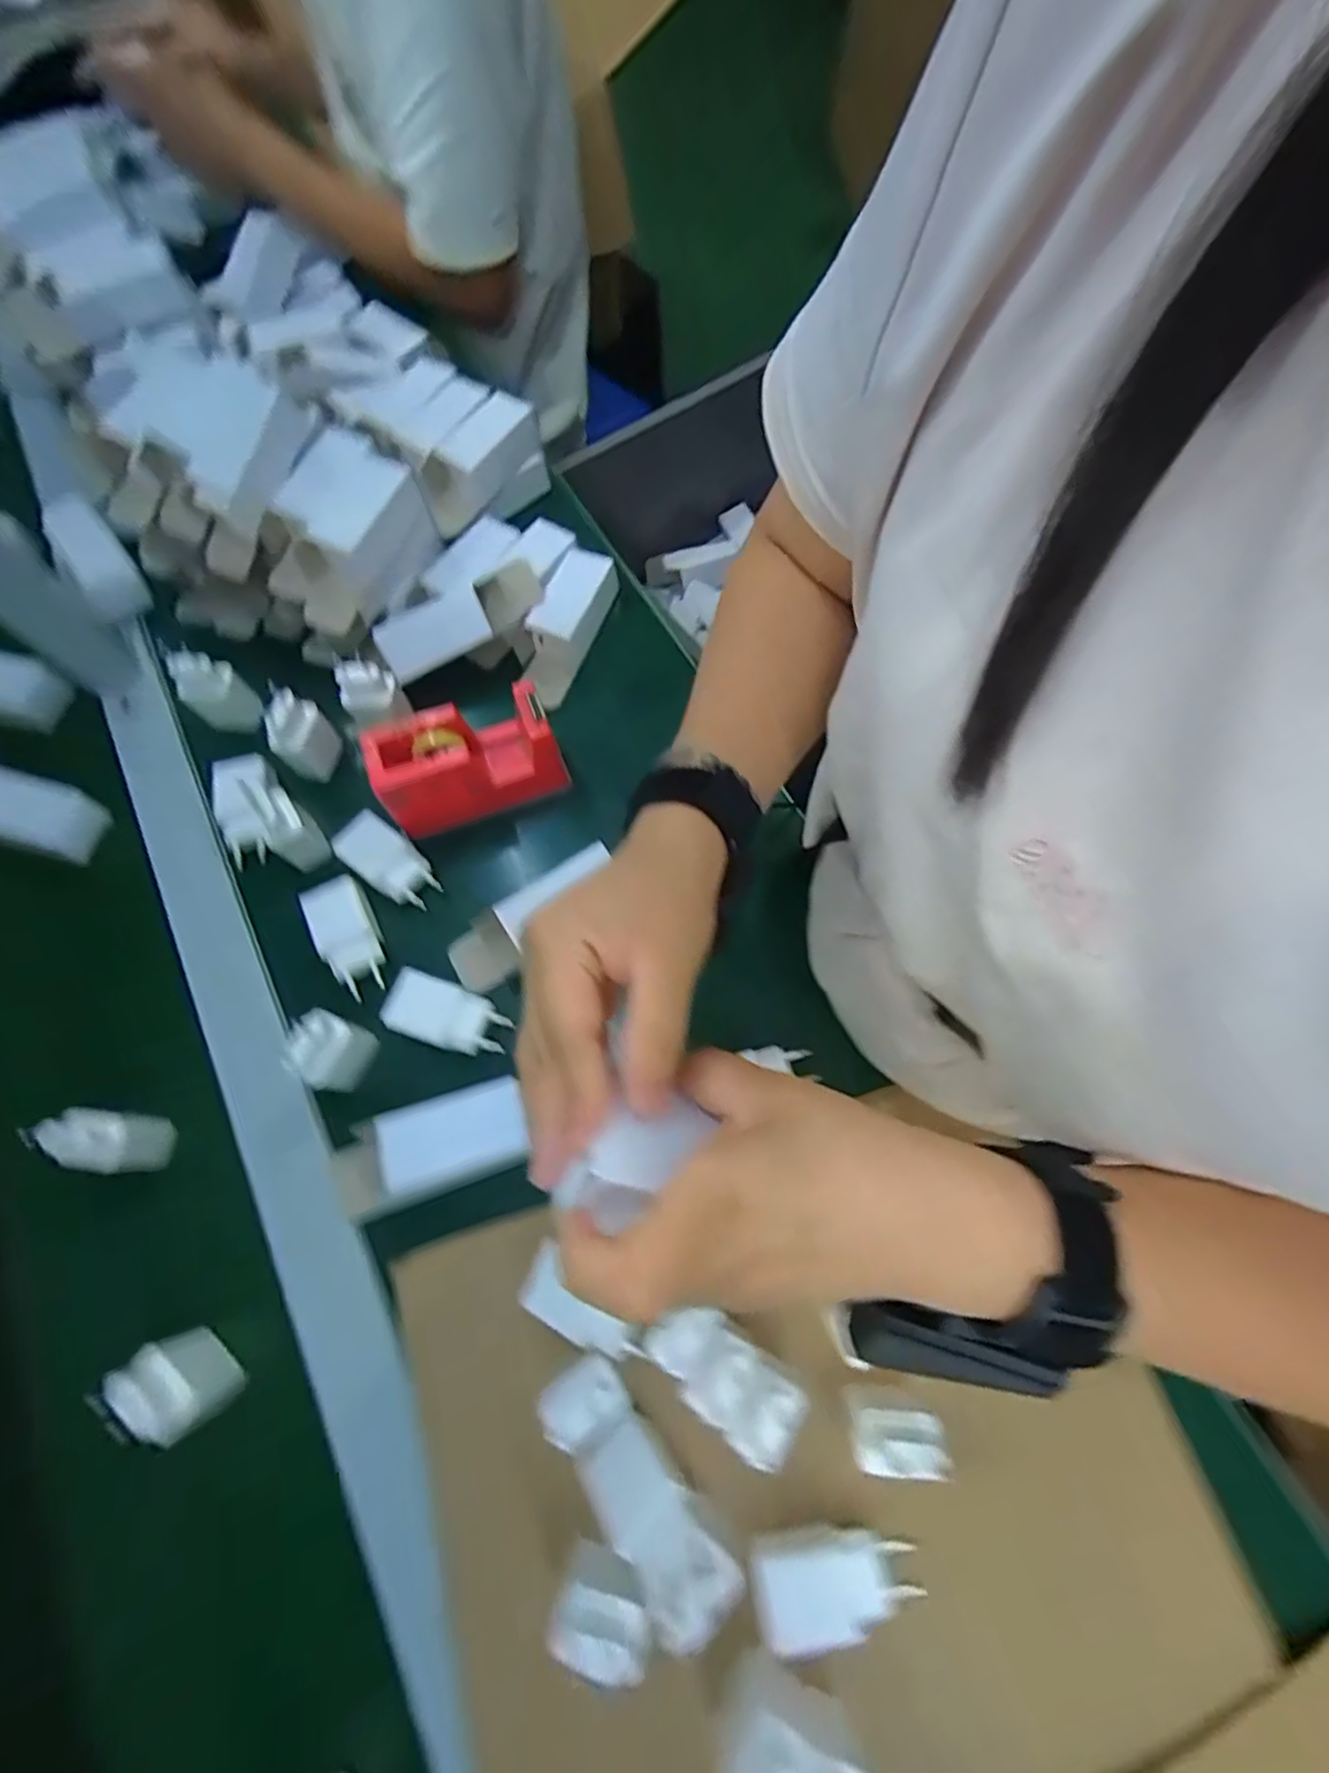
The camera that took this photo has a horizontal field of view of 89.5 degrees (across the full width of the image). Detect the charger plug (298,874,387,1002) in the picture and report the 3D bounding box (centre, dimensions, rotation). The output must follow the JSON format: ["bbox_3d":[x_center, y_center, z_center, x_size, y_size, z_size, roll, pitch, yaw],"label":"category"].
[{"bbox_3d":[-0.225,0.035,0.475,0.043,0.022,0.080,-24,70,-9],"label":"charger plug"}]

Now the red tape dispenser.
[{"bbox_3d":[-0.143,-0.091,0.498,0.129,0.079,0.056,-18,69,-7],"label":"red tape dispenser"}]

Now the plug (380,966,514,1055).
[{"bbox_3d":[-0.146,0.087,0.455,0.080,0.019,0.042,17,69,6],"label":"plug"}]

